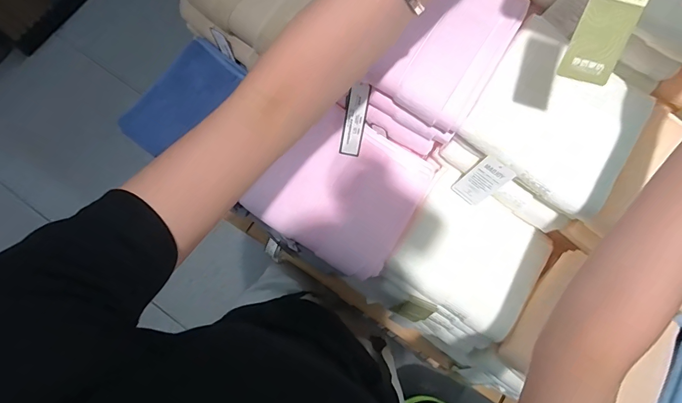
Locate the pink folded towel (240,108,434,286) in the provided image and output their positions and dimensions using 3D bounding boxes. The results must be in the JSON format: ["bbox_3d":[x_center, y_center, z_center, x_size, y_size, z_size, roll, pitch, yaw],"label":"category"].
[{"bbox_3d":[0.007,-0.014,0.508,0.179,0.053,0.177,31,79,6],"label":"pink folded towel"}]

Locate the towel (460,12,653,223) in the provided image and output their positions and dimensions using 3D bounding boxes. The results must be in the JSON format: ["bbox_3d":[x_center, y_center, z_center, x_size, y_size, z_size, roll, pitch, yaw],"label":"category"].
[{"bbox_3d":[0.248,-0.096,0.443,0.177,0.039,0.164,35,79,7],"label":"towel"}]

